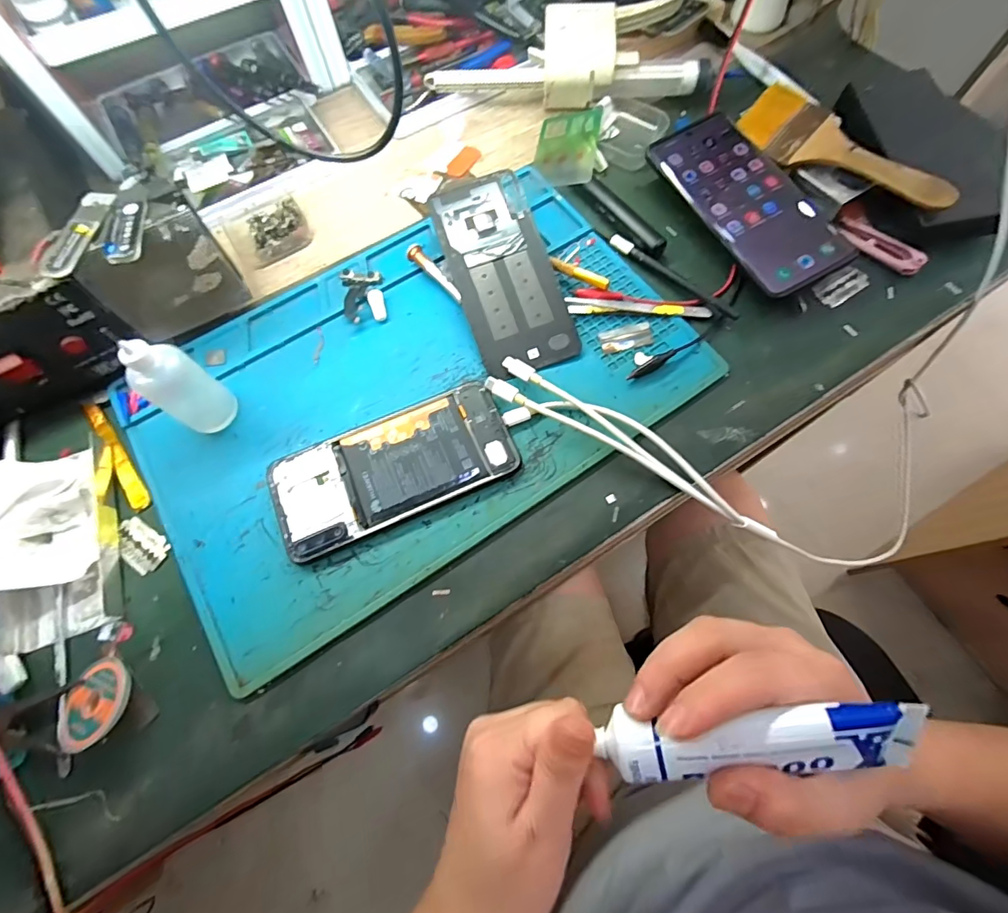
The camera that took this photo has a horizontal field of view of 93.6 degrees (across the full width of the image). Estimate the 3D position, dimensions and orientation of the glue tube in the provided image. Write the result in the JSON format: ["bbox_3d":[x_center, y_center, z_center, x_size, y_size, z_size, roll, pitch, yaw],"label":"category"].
[{"bbox_3d":[0.099,0.114,0.192,0.116,0.020,0.027,-13,69,14],"label":"glue tube"}]

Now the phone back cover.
[{"bbox_3d":[-0.001,-0.134,0.349,0.070,0.008,0.150,-19,83,-6],"label":"phone back cover"}]

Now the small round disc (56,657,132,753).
[{"bbox_3d":[-0.228,0.137,0.265,0.041,0.008,0.042,37,78,32],"label":"small round disc"}]

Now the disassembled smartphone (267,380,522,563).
[{"bbox_3d":[-0.072,0.007,0.314,0.155,0.008,0.072,-24,71,-7],"label":"disassembled smartphone"}]

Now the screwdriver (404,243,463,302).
[{"bbox_3d":[-0.054,-0.141,0.365,0.011,0.011,0.060,-39,74,-12],"label":"screwdriver"}]

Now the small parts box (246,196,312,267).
[{"bbox_3d":[-0.188,-0.188,0.389,0.049,0.018,0.047,-25,71,-7],"label":"small parts box"}]

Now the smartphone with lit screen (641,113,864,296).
[{"bbox_3d":[0.187,-0.198,0.364,0.078,0.008,0.163,-29,75,-4],"label":"smartphone with lit screen"}]

